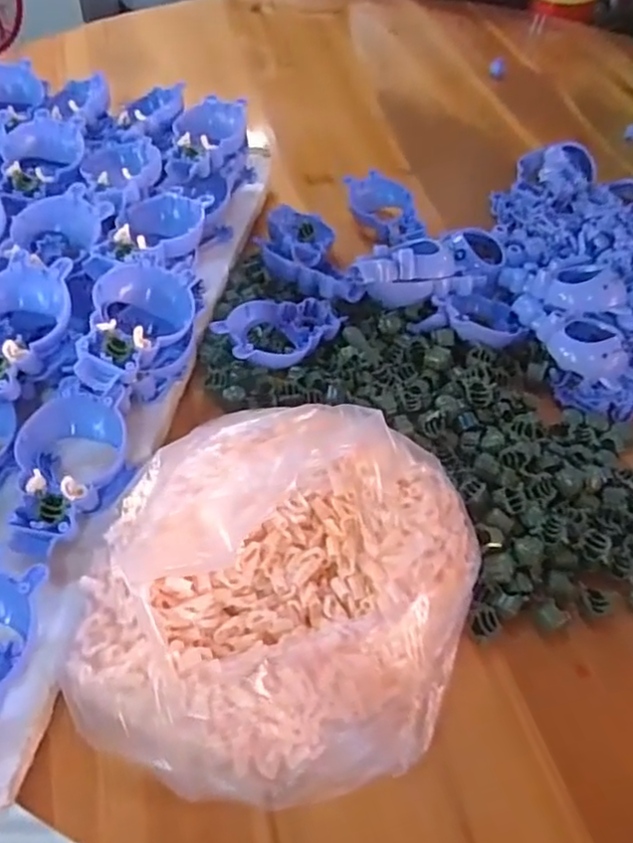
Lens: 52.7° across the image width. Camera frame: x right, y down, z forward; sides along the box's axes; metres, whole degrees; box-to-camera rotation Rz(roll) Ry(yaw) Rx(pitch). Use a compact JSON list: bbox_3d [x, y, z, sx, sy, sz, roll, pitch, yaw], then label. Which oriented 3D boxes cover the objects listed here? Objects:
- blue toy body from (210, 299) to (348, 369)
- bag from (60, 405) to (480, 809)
[{"bbox_3d":[-0.026,-0.071,0.468,0.095,0.027,0.059,-22,56,-20],"label":"blue toy body"},{"bbox_3d":[-0.015,0.087,0.350,0.188,0.049,0.204,18,53,10],"label":"bag"}]

